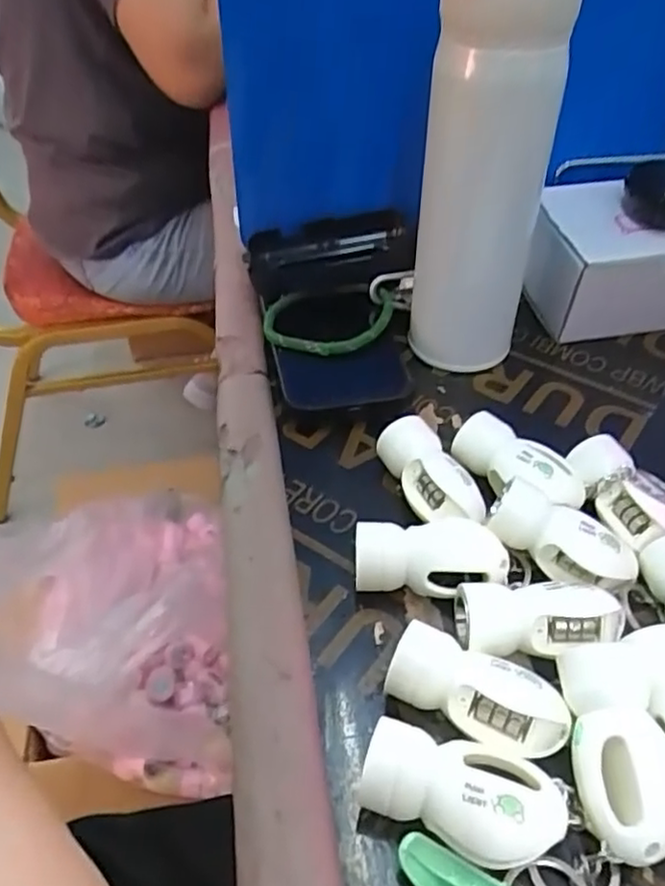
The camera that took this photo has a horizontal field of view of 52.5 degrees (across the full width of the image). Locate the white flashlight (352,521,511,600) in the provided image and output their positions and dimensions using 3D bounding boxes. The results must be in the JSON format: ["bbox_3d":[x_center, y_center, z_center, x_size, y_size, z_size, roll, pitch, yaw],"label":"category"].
[{"bbox_3d":[0.043,0.053,0.296,0.065,0.034,0.023,6,44,7],"label":"white flashlight"}]

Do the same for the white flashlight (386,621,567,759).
[{"bbox_3d":[0.054,0.096,0.253,0.064,0.029,0.024,22,48,22],"label":"white flashlight"}]

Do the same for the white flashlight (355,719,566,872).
[{"bbox_3d":[0.042,0.120,0.227,0.064,0.030,0.032,13,45,14],"label":"white flashlight"}]

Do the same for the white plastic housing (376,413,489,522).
[{"bbox_3d":[0.048,0.018,0.333,0.026,0.029,0.063,-20,47,-19],"label":"white plastic housing"}]

